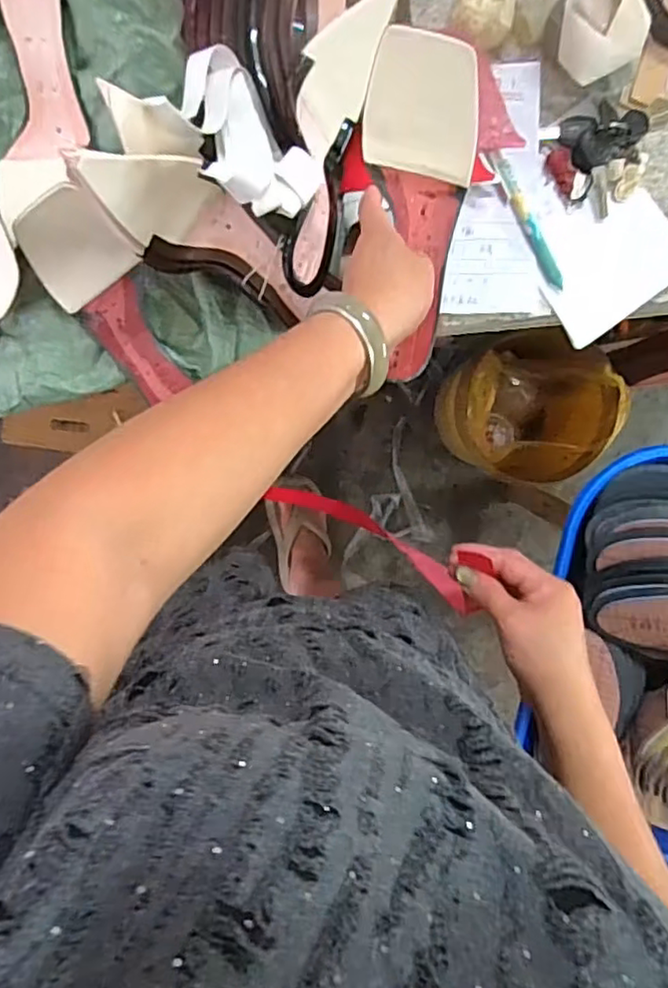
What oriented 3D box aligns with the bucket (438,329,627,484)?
[{"bbox_3d":[0.345,-0.164,1.168,0.273,0.271,0.253,0,96,-5],"label":"bucket"}]

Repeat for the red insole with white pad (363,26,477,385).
[{"bbox_3d":[0.066,-0.212,0.486,0.079,0.050,0.233,-4,112,-4],"label":"red insole with white pad"}]

